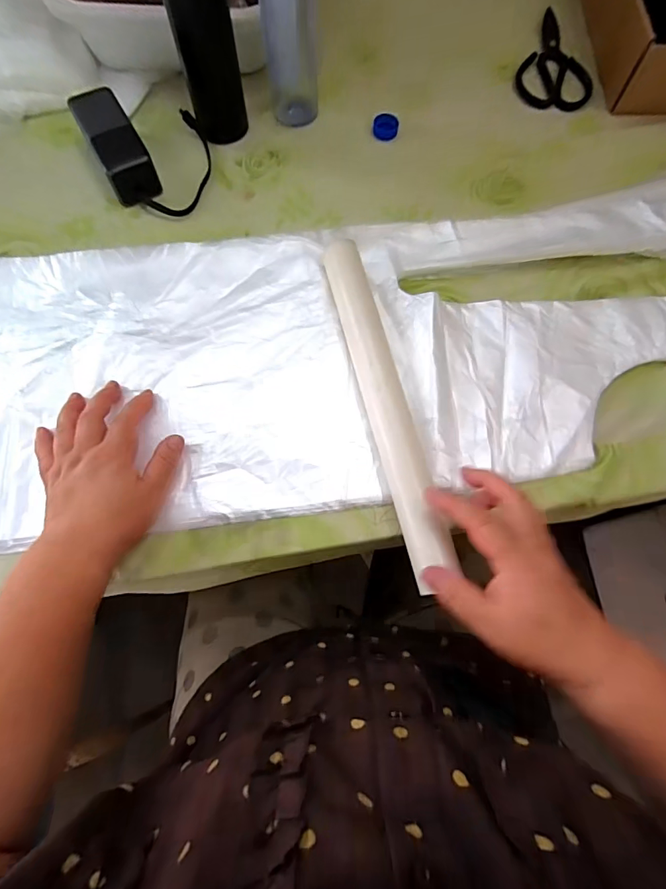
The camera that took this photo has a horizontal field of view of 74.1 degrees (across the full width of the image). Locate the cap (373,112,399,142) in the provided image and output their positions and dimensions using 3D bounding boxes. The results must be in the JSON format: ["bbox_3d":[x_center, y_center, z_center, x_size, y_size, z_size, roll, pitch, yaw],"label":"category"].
[{"bbox_3d":[0.067,-0.401,0.555,0.031,0.011,0.031,0,73,-1],"label":"cap"}]

